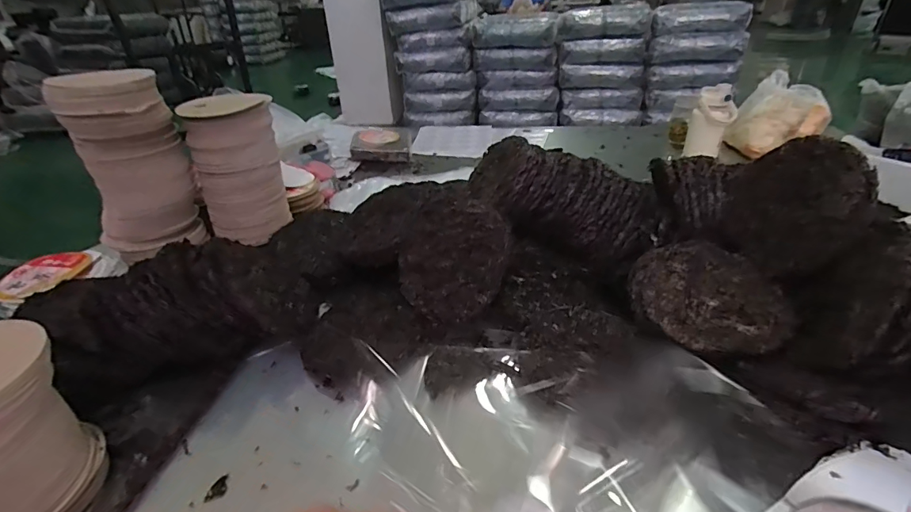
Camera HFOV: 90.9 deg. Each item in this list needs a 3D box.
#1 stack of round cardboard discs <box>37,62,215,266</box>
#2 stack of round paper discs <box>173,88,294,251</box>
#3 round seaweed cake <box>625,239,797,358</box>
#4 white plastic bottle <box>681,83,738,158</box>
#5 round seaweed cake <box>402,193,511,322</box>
[{"bbox_3d":[-0.623,-0.181,0.870,0.175,0.317,0.213,-22,37,-28],"label":"stack of round cardboard discs"},{"bbox_3d":[-0.446,-0.178,0.929,0.128,0.269,0.151,10,34,20],"label":"stack of round paper discs"},{"bbox_3d":[0.378,0.063,0.666,0.198,0.033,0.184,-1,51,2],"label":"round seaweed cake"},{"bbox_3d":[0.777,-0.404,1.364,0.121,0.202,0.123,15,36,26],"label":"white plastic bottle"},{"bbox_3d":[-0.007,0.003,0.751,0.192,0.207,0.032,33,7,28],"label":"round seaweed cake"}]

